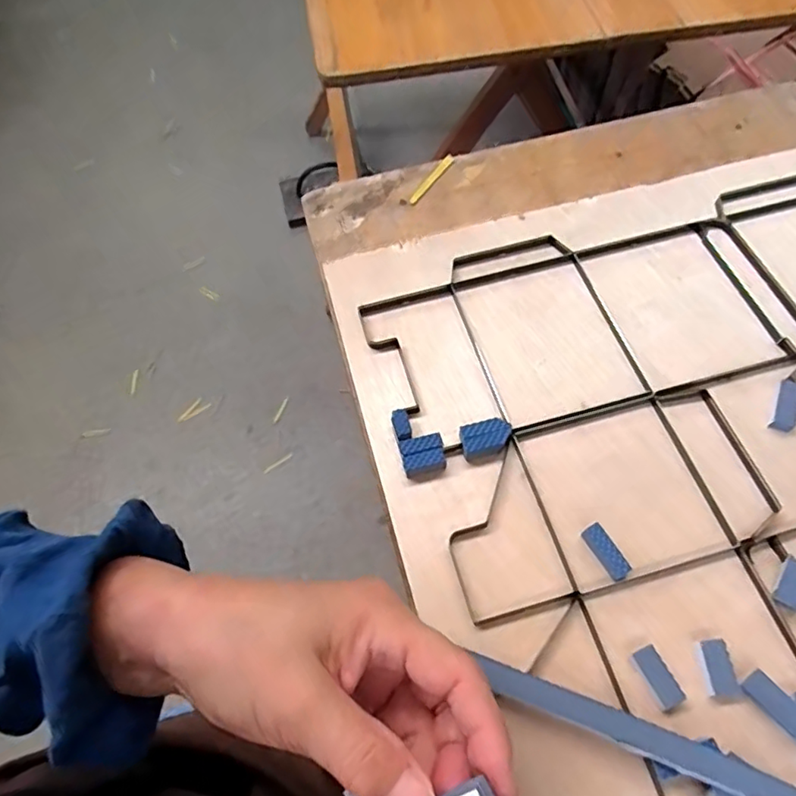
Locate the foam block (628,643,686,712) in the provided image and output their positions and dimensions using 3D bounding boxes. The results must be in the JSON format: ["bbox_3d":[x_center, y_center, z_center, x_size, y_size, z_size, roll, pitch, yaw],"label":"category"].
[{"bbox_3d":[0.120,0.130,0.265,0.013,0.006,0.026,-23,60,-9],"label":"foam block"}]

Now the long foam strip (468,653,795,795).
[{"bbox_3d":[0.174,0.172,0.228,0.293,0.021,0.016,19,62,15],"label":"long foam strip"}]

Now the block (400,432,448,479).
[{"bbox_3d":[0.014,0.033,0.326,0.025,0.014,0.019,-14,59,-4],"label":"block"}]

